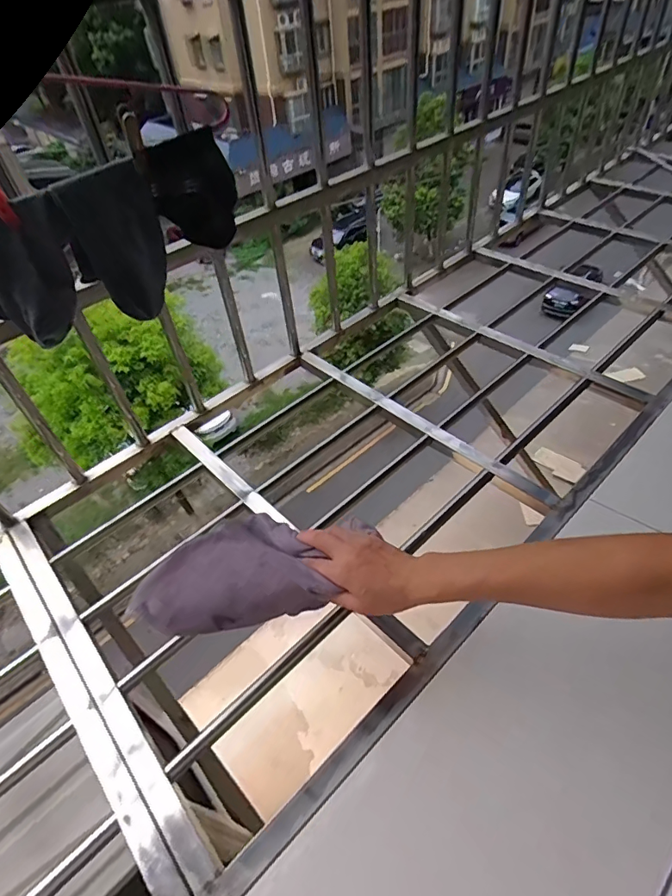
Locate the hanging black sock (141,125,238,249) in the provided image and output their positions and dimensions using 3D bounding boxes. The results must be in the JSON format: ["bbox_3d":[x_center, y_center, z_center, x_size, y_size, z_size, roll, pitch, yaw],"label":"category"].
[{"bbox_3d":[-0.147,-0.266,0.505,0.084,0.108,0.015,-24,49,-16],"label":"hanging black sock"}]

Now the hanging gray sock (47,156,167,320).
[{"bbox_3d":[-0.217,-0.208,0.494,0.083,0.140,0.018,-21,48,-14],"label":"hanging gray sock"}]

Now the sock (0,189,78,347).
[{"bbox_3d":[-0.305,-0.171,0.476,0.108,0.122,0.031,-24,49,-16],"label":"sock"}]

